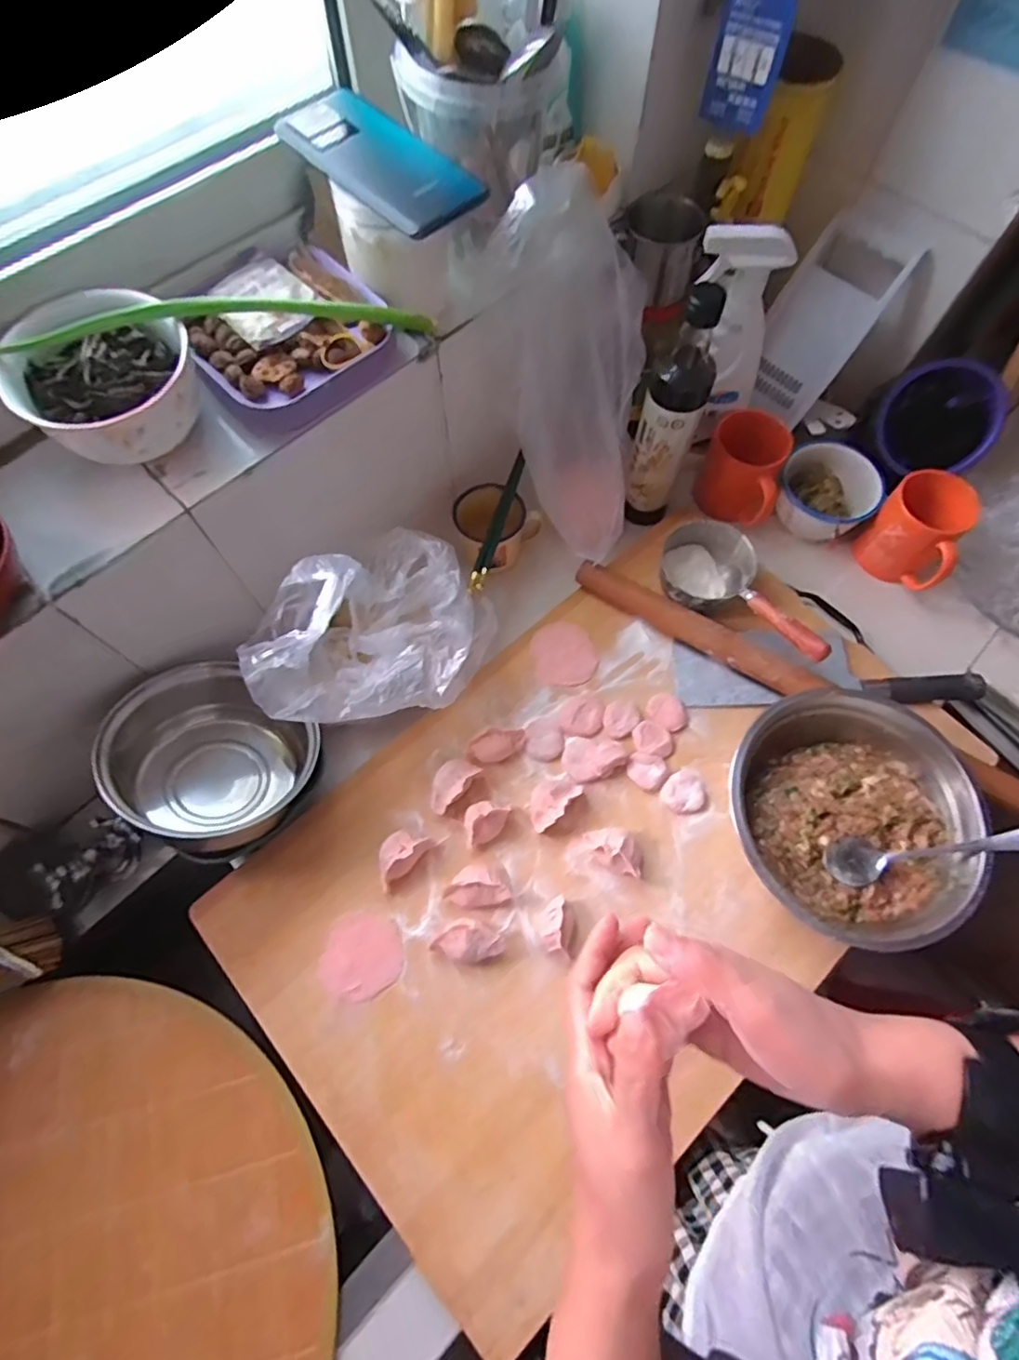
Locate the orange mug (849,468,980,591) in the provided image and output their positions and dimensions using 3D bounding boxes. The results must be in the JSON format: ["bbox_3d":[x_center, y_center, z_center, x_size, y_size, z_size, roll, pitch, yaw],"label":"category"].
[{"bbox_3d":[0.445,-0.159,0.664,0.079,0.093,0.098,-39,72,-15],"label":"orange mug"}]

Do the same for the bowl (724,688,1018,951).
[{"bbox_3d":[0.290,0.114,0.529,0.198,0.074,0.201,0,67,0],"label":"bowl"}]

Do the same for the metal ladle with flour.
[{"bbox_3d":[0.224,-0.082,0.609,0.095,0.061,0.196,-28,56,-10],"label":"metal ladle with flour"}]

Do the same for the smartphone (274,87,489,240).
[{"bbox_3d":[-0.096,-0.382,0.448,0.156,0.013,0.075,42,73,16],"label":"smartphone"}]

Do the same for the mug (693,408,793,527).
[{"bbox_3d":[0.261,-0.234,0.693,0.083,0.106,0.080,0,67,0],"label":"mug"}]

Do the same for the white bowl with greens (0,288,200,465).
[{"bbox_3d":[-0.280,-0.208,0.432,0.116,0.062,0.099,-40,75,-13],"label":"white bowl with greens"}]

